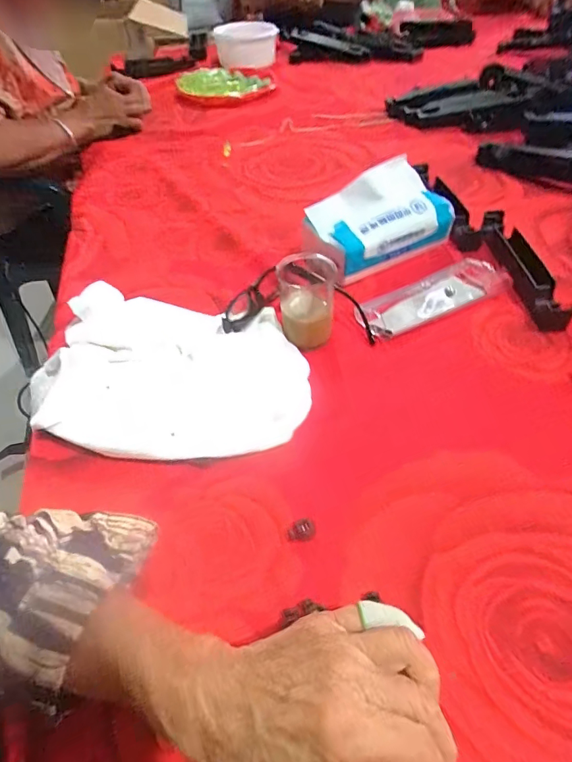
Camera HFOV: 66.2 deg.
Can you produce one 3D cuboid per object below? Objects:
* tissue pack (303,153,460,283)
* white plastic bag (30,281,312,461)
[{"bbox_3d":[0.109,-0.188,0.505,0.158,0.051,0.104,-27,81,-7],"label":"tissue pack"},{"bbox_3d":[-0.108,-0.010,0.395,0.254,0.049,0.170,2,50,8],"label":"white plastic bag"}]

